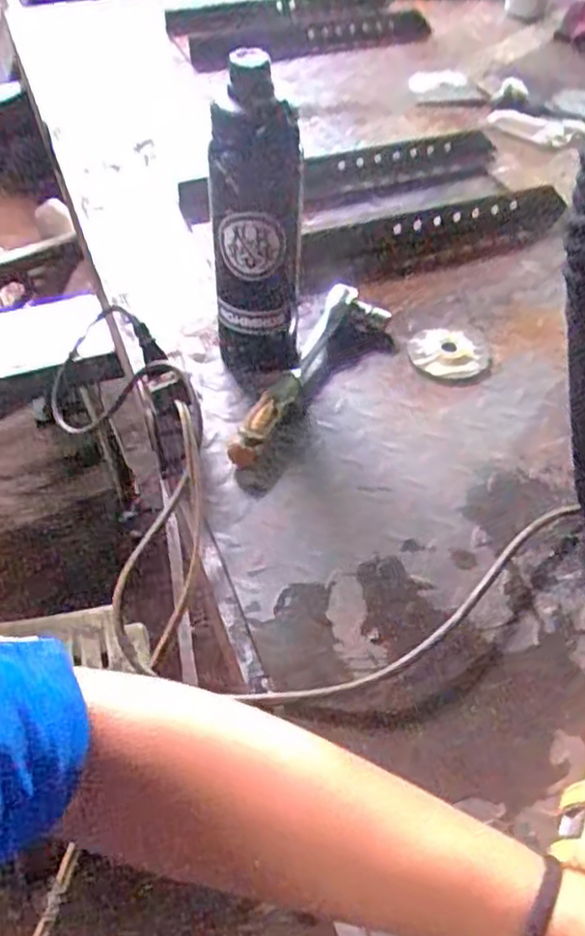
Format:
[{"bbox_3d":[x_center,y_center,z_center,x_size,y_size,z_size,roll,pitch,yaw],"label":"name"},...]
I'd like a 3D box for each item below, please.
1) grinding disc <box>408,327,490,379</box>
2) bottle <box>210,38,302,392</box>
[{"bbox_3d":[0.157,-0.117,0.738,0.079,0.006,0.079,2,48,-2],"label":"grinding disc"},{"bbox_3d":[-0.030,-0.189,0.618,0.076,0.243,0.077,2,48,-2],"label":"bottle"}]

